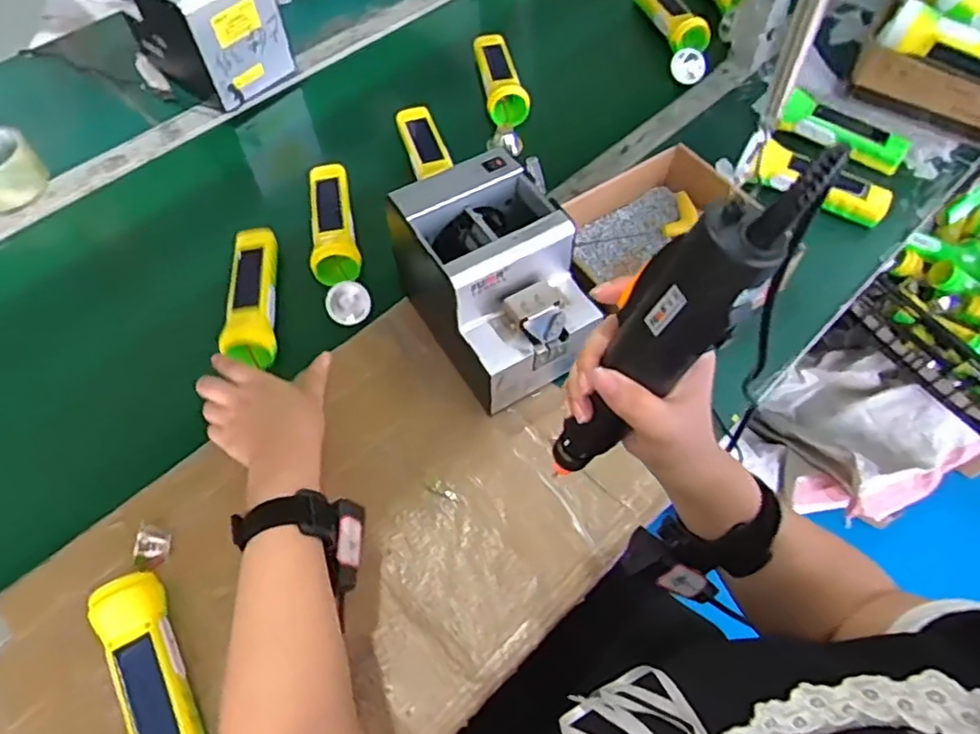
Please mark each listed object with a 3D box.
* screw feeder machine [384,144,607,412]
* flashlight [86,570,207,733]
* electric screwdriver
[{"bbox_3d":[0.008,-0.078,0.612,0.124,0.154,0.180,-29,63,-17],"label":"screw feeder machine"},{"bbox_3d":[-0.252,0.241,0.486,0.047,0.043,0.167,-26,62,-15],"label":"flashlight"},{"bbox_3d":[0.081,-0.007,0.337,0.034,0.256,0.039,4,57,-14],"label":"electric screwdriver"}]

